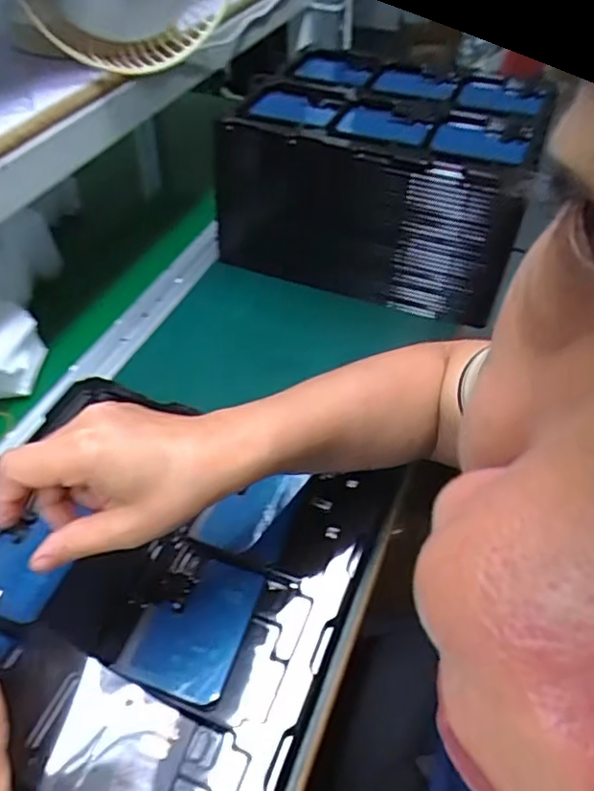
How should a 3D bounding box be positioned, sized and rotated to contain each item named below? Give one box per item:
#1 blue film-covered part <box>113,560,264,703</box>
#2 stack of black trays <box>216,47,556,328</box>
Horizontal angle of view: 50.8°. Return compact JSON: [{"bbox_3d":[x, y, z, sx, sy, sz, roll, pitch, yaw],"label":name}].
[{"bbox_3d":[-0.068,0.149,0.411,0.068,0.004,0.089,13,46,12],"label":"blue film-covered part"},{"bbox_3d":[0.109,-0.254,0.737,0.307,0.169,0.269,17,47,16],"label":"stack of black trays"}]

